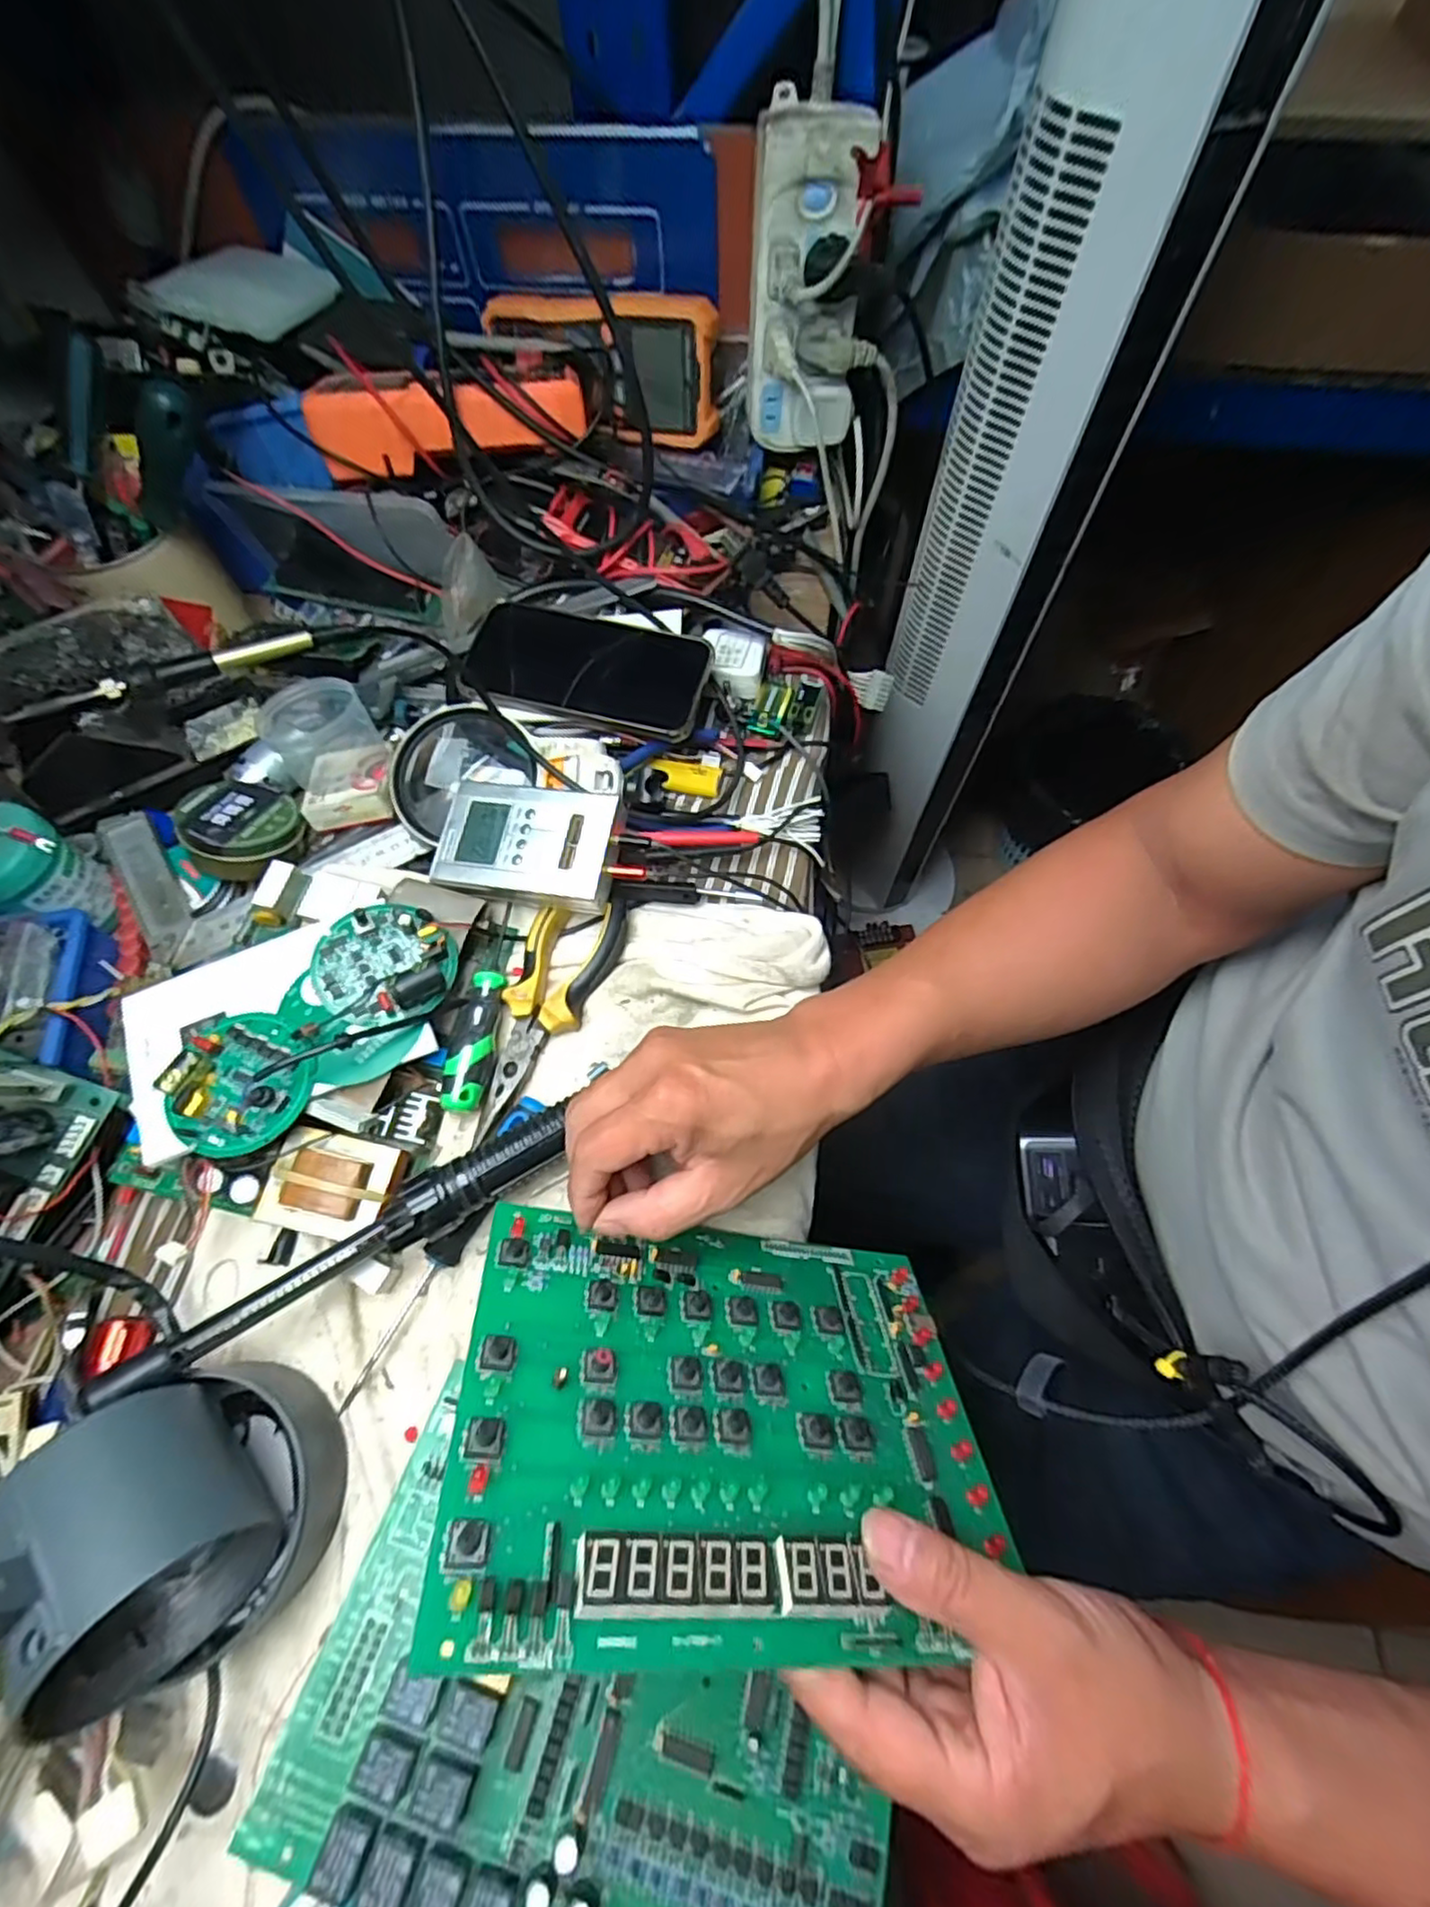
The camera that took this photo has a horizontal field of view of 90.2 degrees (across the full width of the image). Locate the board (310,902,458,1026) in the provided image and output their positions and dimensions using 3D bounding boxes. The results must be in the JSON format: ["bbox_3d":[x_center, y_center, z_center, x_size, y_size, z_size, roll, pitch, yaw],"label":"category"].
[{"bbox_3d":[-0.180,0.003,0.390,0.071,0.020,0.067,0,65,0],"label":"board"}]

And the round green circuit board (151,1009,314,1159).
[{"bbox_3d":[-0.236,0.063,0.354,0.063,0.024,0.069,0,65,0],"label":"round green circuit board"}]

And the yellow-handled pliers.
[{"bbox_3d":[-0.096,0.032,0.404,0.053,0.014,0.143,14,66,7],"label":"yellow-handled pliers"}]

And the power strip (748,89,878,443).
[{"bbox_3d":[0.065,-0.463,0.509,0.083,0.180,0.054,14,66,7],"label":"power strip"}]

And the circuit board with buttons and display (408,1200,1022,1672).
[{"bbox_3d":[0.009,0.178,0.288,0.210,0.010,0.156,13,29,-14],"label":"circuit board with buttons and display"}]

